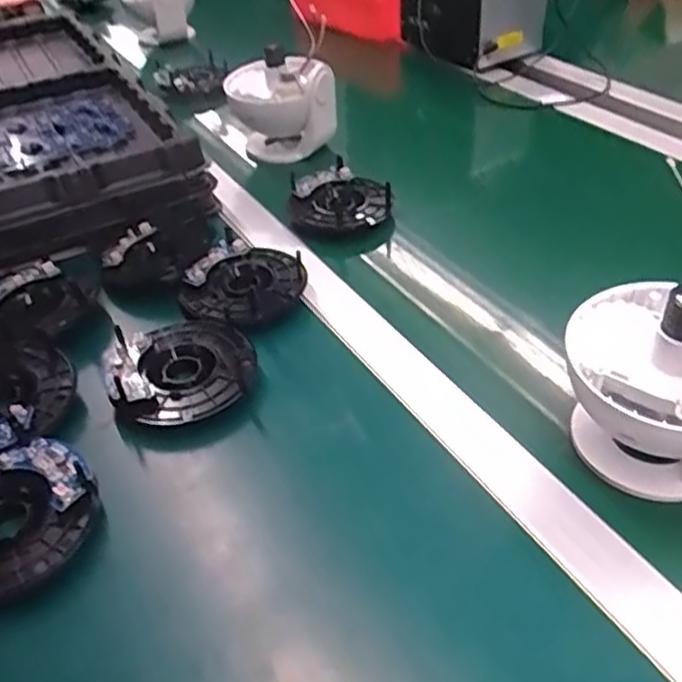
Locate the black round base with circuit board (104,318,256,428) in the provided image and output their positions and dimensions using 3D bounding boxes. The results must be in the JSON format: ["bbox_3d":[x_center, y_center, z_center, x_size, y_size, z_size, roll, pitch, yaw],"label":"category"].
[{"bbox_3d":[-0.110,0.018,0.475,0.096,0.019,0.091,2,37,-2],"label":"black round base with circuit board"}]

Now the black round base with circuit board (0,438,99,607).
[{"bbox_3d":[-0.188,0.097,0.384,0.095,0.022,0.093,-3,40,2],"label":"black round base with circuit board"}]

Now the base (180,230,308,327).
[{"bbox_3d":[-0.075,-0.049,0.546,0.087,0.020,0.098,11,43,18],"label":"base"}]

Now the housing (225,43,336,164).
[{"bbox_3d":[-0.068,-0.272,0.783,0.114,0.108,0.112,-5,40,-1],"label":"housing"}]

